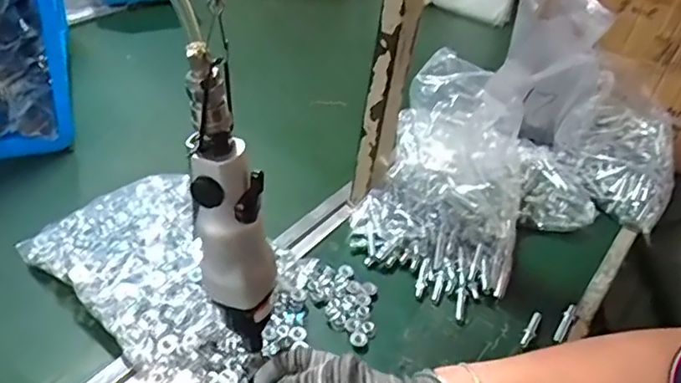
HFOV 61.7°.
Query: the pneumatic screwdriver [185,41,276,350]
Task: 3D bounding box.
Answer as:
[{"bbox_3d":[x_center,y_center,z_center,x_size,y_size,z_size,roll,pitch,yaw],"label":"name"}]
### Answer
[{"bbox_3d":[-0.072,0.016,0.389,0.052,0.220,0.043,-6,41,-17],"label":"pneumatic screwdriver"}]

